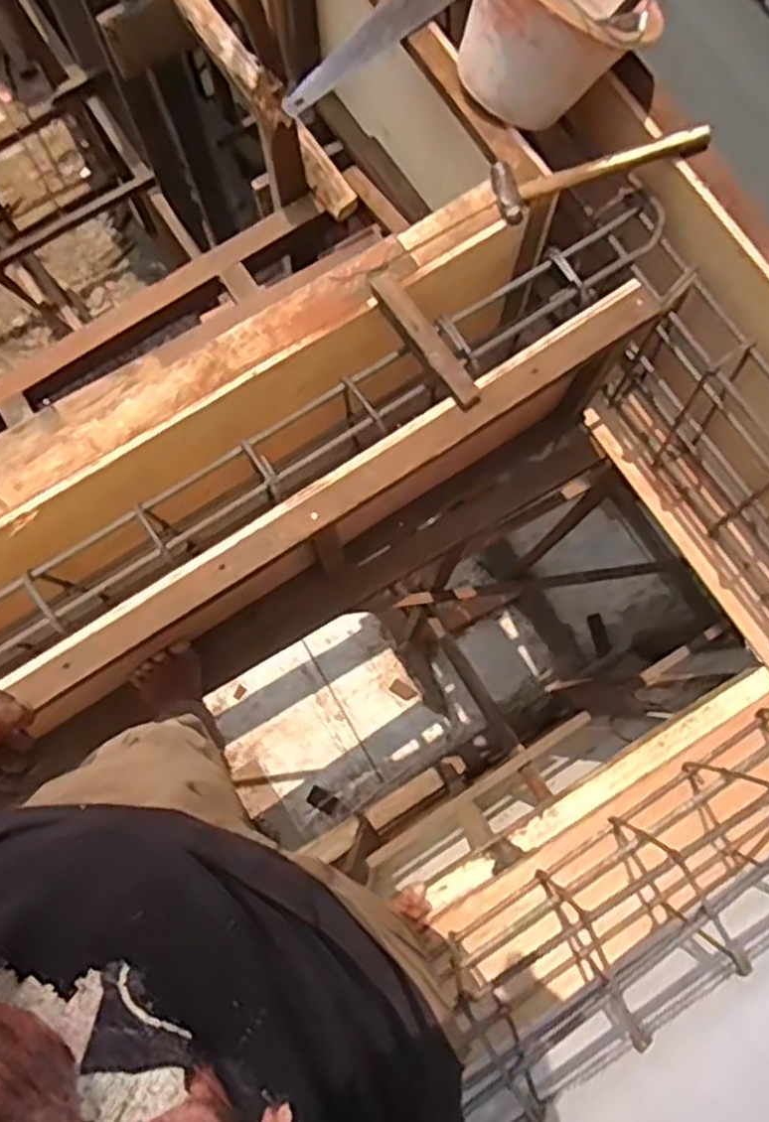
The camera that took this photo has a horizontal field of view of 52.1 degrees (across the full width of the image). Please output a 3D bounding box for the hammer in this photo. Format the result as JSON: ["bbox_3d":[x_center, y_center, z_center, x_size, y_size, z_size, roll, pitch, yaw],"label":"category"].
[{"bbox_3d":[0.281,-0.527,1.033,0.292,0.031,0.077,-23,81,-4],"label":"hammer"}]

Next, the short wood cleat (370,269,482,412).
[{"bbox_3d":[0.049,-0.279,0.986,0.039,0.022,0.207,-35,82,-6],"label":"short wood cleat"}]

